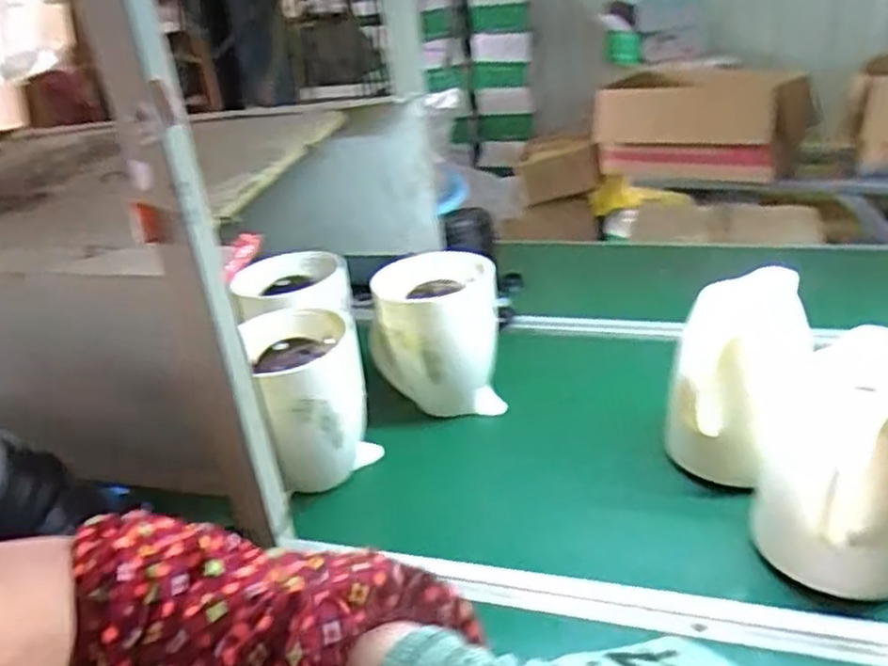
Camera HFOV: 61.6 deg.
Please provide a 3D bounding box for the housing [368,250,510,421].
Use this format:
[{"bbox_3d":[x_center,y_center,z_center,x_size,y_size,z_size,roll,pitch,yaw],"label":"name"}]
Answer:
[{"bbox_3d":[-0.014,0.013,1.000,0.160,0.211,0.133,-7,24,-4],"label":"housing"}]

